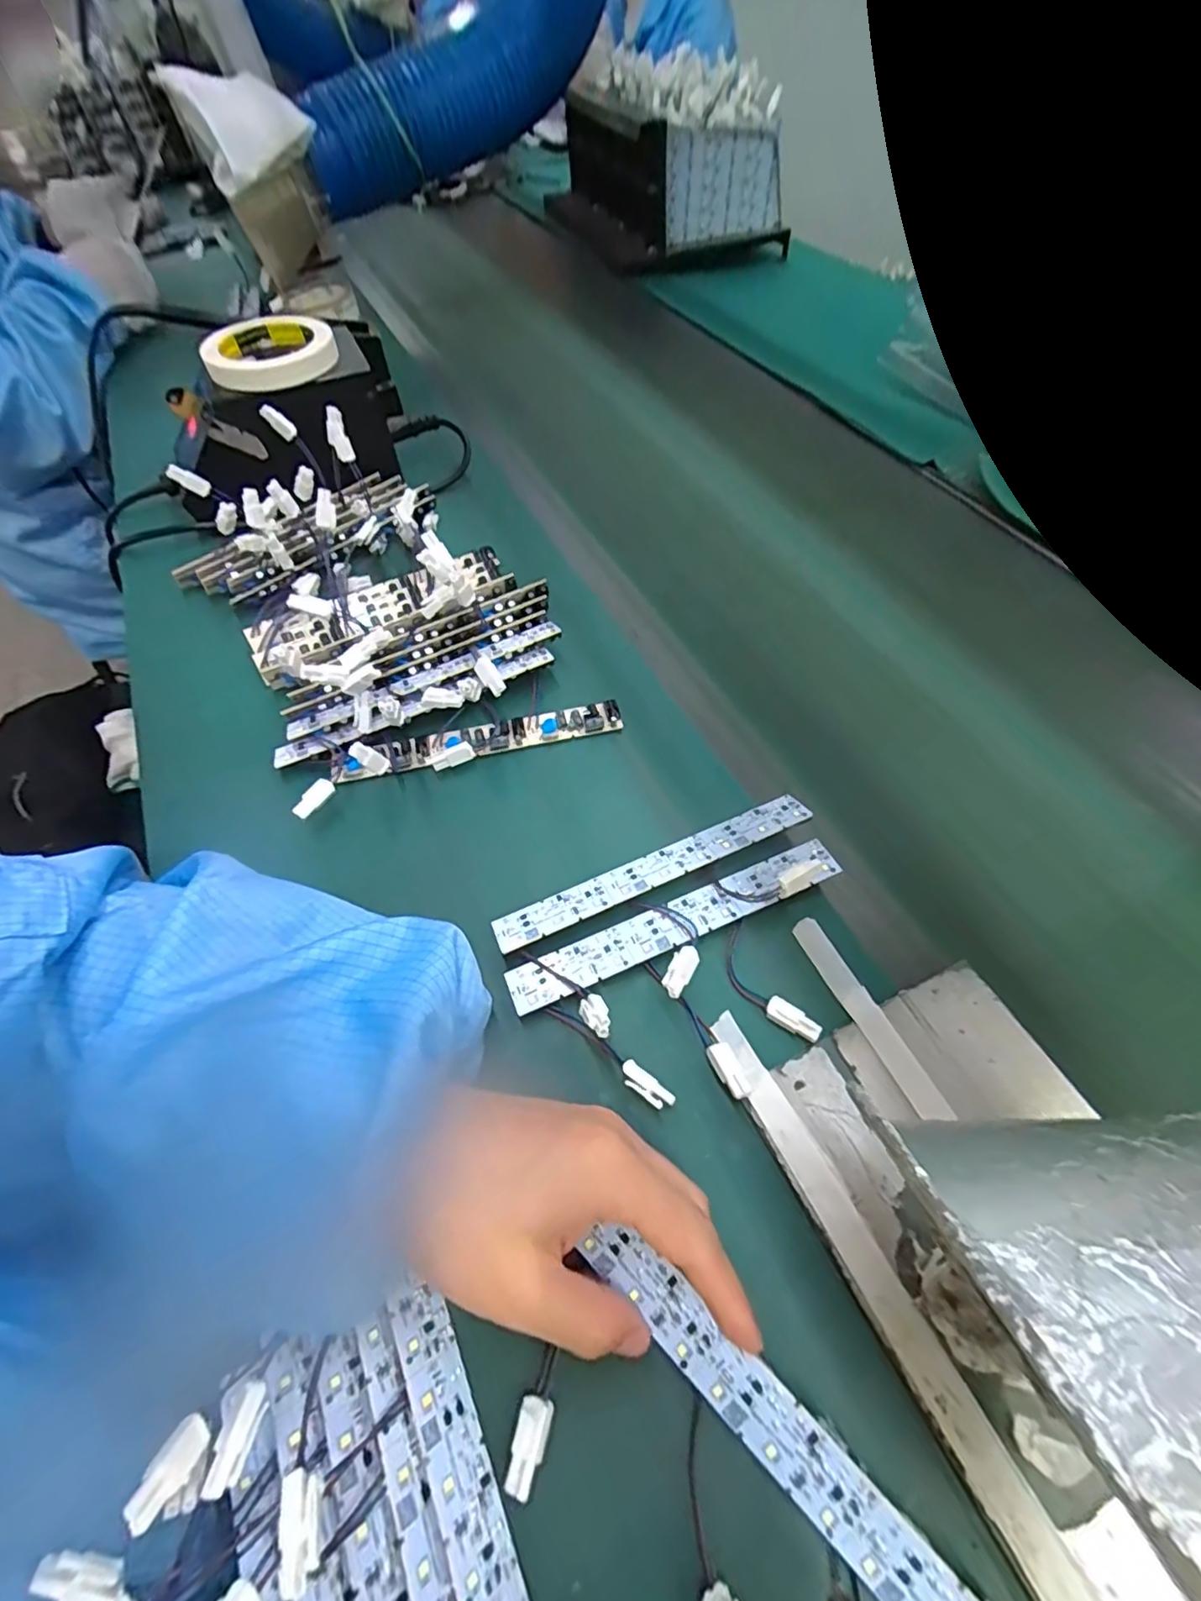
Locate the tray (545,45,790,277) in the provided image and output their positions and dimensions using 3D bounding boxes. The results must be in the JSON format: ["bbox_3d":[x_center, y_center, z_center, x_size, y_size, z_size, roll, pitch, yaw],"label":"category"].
[{"bbox_3d":[0.091,-1.043,0.986,0.267,0.199,0.400,-23,60,-16],"label":"tray"}]

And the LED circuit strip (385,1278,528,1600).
[{"bbox_3d":[-0.040,0.253,0.201,0.004,0.024,0.148,-43,60,21],"label":"LED circuit strip"}]

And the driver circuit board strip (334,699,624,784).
[{"bbox_3d":[-0.079,-0.041,0.396,0.185,0.016,0.023,-10,57,-6],"label":"driver circuit board strip"}]

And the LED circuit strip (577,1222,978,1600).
[{"bbox_3d":[0.067,0.227,0.210,0.180,0.004,0.024,40,87,17],"label":"LED circuit strip"}]

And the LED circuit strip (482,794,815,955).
[{"bbox_3d":[0.032,0.038,0.338,0.189,0.004,0.023,-22,43,-12],"label":"LED circuit strip"}]

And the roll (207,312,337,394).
[{"bbox_3d":[-0.274,-0.373,0.498,0.099,0.021,0.105,0,56,0],"label":"roll"}]

